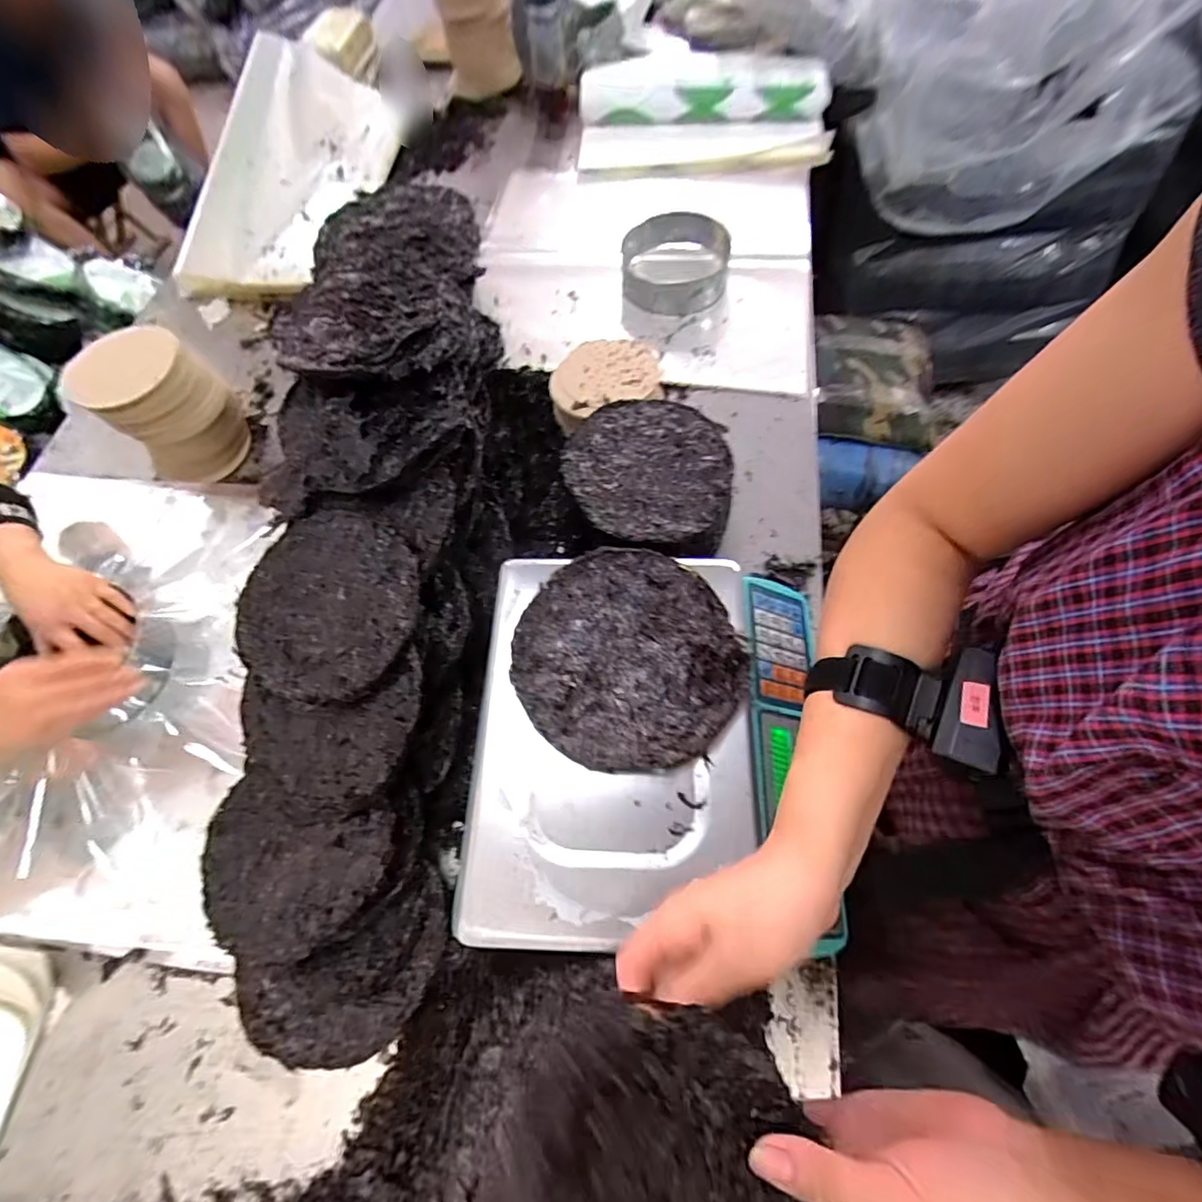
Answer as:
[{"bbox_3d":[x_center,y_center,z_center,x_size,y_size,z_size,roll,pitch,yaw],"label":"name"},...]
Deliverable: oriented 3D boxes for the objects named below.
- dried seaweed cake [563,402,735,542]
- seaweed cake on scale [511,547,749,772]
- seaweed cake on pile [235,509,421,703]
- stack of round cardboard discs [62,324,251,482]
[{"bbox_3d":[0.054,-0.156,0.635,0.187,0.019,0.187,-1,65,2],"label":"dried seaweed cake"},{"bbox_3d":[0.021,0.046,0.485,0.191,0.023,0.195,-1,65,2],"label":"seaweed cake on scale"},{"bbox_3d":[-0.277,0.002,0.556,0.193,0.009,0.185,-3,73,11],"label":"seaweed cake on pile"},{"bbox_3d":[-0.602,-0.270,0.766,0.118,0.162,0.149,39,73,18],"label":"stack of round cardboard discs"}]

